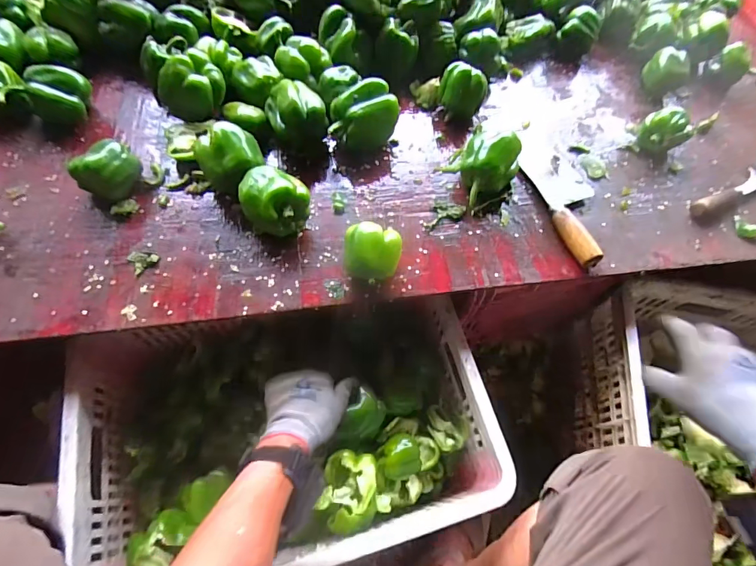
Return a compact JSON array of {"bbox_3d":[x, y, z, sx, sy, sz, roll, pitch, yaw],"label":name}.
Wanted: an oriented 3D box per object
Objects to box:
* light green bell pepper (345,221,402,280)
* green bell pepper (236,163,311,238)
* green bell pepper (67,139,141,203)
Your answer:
[{"bbox_3d":[-0.008,-0.031,0.510,0.066,0.072,0.056,12,63,1],"label":"light green bell pepper"},{"bbox_3d":[-0.132,-0.101,0.538,0.083,0.075,0.079,2,63,-4],"label":"green bell pepper"},{"bbox_3d":[-0.361,-0.152,0.554,0.055,0.066,0.075,25,64,8],"label":"green bell pepper"}]

